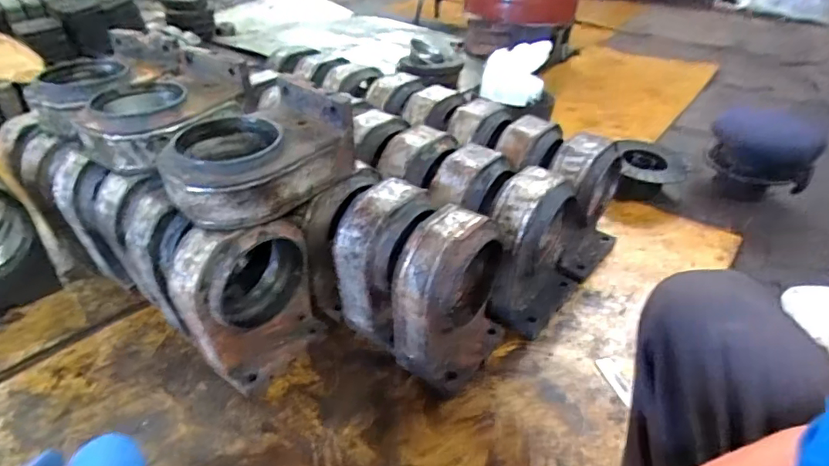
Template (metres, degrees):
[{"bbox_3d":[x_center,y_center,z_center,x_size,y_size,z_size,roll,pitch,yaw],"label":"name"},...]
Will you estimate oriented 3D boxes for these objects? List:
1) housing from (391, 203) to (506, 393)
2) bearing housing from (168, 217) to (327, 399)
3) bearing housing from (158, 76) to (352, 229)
[{"bbox_3d":[0.077,0.123,0.920,0.131,0.312,0.222,30,45,33],"label":"housing"},{"bbox_3d":[-0.295,0.115,0.898,0.231,0.305,0.145,-28,45,-34],"label":"bearing housing"},{"bbox_3d":[-0.285,-0.146,0.872,0.220,0.137,0.299,27,43,31],"label":"bearing housing"}]

